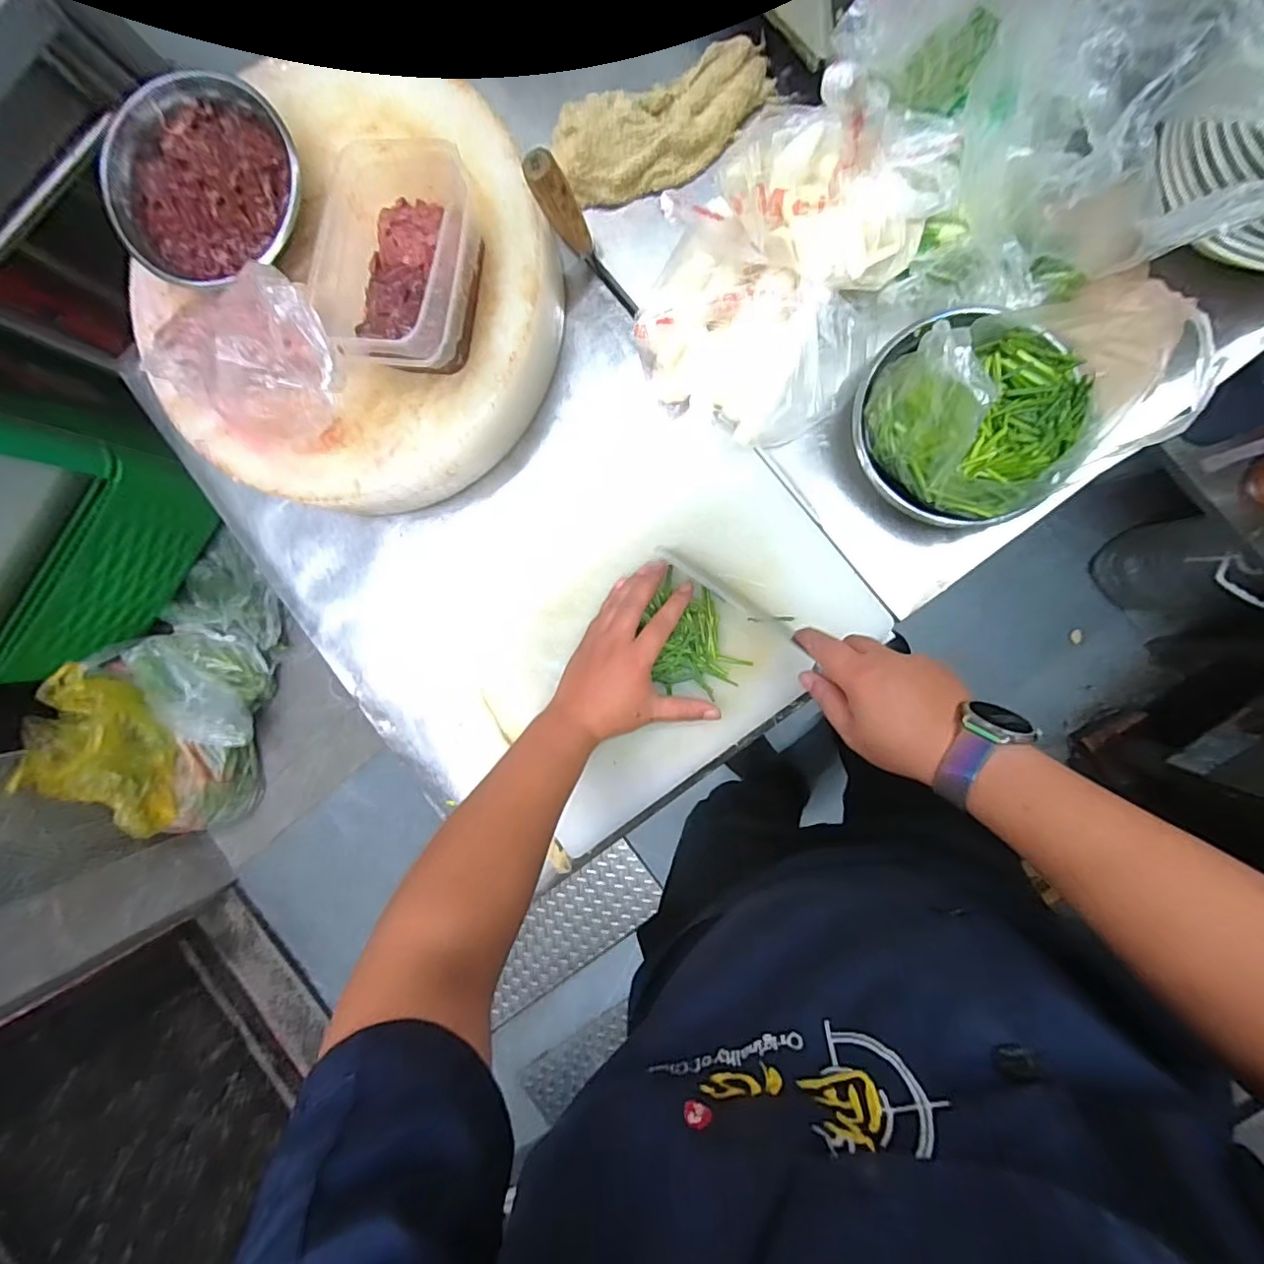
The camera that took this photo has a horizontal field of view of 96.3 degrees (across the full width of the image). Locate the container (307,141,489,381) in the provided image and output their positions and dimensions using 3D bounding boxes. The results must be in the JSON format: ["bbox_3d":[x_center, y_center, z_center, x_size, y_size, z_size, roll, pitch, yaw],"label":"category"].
[{"bbox_3d":[-0.196,-0.316,0.485,0.125,0.065,0.172,14,94,8],"label":"container"}]

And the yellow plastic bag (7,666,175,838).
[{"bbox_3d":[-1.160,0.272,1.257,0.106,0.264,0.399,-18,89,9],"label":"yellow plastic bag"}]

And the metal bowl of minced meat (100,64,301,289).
[{"bbox_3d":[-0.389,-0.405,0.511,0.174,0.047,0.171,-18,89,9],"label":"metal bowl of minced meat"}]

